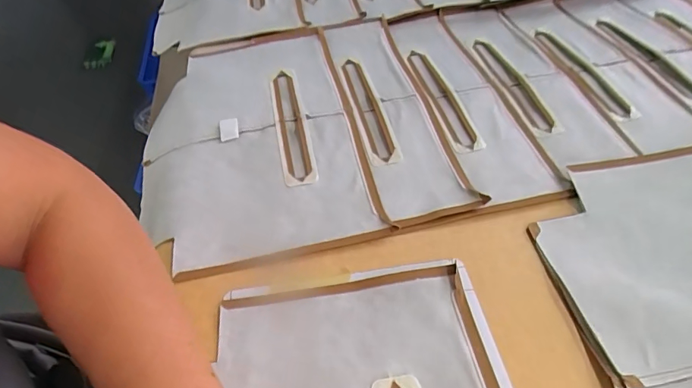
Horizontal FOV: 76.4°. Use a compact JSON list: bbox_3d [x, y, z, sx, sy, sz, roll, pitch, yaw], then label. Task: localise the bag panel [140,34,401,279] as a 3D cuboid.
[{"bbox_3d":[-0.109,-0.075,0.480,0.220,0.015,0.353,-13,48,-6],"label":"bag panel"}]

